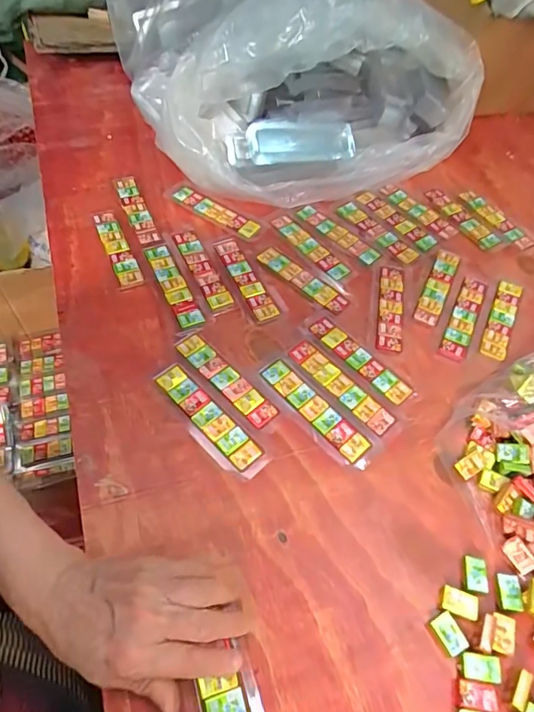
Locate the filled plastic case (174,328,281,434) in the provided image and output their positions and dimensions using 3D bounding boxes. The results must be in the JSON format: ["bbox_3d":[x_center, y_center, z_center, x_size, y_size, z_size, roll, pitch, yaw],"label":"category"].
[{"bbox_3d":[-0.038,0.022,0.447,0.028,0.004,0.128,-37,66,-25],"label":"filled plastic case"}]

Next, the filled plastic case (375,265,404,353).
[{"bbox_3d":[0.135,-0.053,0.517,0.029,0.006,0.118,10,56,2],"label":"filled plastic case"}]

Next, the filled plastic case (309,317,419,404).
[{"bbox_3d":[0.095,0.000,0.475,0.034,0.004,0.125,-37,66,-25],"label":"filled plastic case"}]

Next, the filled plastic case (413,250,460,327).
[{"bbox_3d":[0.196,-0.082,0.540,0.027,0.004,0.123,23,57,11],"label":"filled plastic case"}]

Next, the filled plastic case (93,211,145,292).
[{"bbox_3d":[-0.170,-0.123,0.533,0.026,0.011,0.123,-20,60,-17],"label":"filled plastic case"}]

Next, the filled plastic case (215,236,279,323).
[{"bbox_3d":[-0.024,-0.087,0.523,0.027,0.005,0.123,-20,60,-17],"label":"filled plastic case"}]

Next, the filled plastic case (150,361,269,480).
[{"bbox_3d":[-0.054,0.058,0.421,0.034,0.008,0.127,-37,66,-25],"label":"filled plastic case"}]

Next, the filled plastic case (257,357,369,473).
[{"bbox_3d":[0.045,0.051,0.436,0.030,0.005,0.127,-36,66,-25],"label":"filled plastic case"}]

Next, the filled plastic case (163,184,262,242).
[{"bbox_3d":[-0.066,-0.179,0.579,0.130,0.005,0.033,31,59,16],"label":"filled plastic case"}]

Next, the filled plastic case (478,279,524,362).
[{"bbox_3d":[0.261,-0.042,0.521,0.030,0.005,0.121,25,58,12],"label":"filled plastic case"}]

